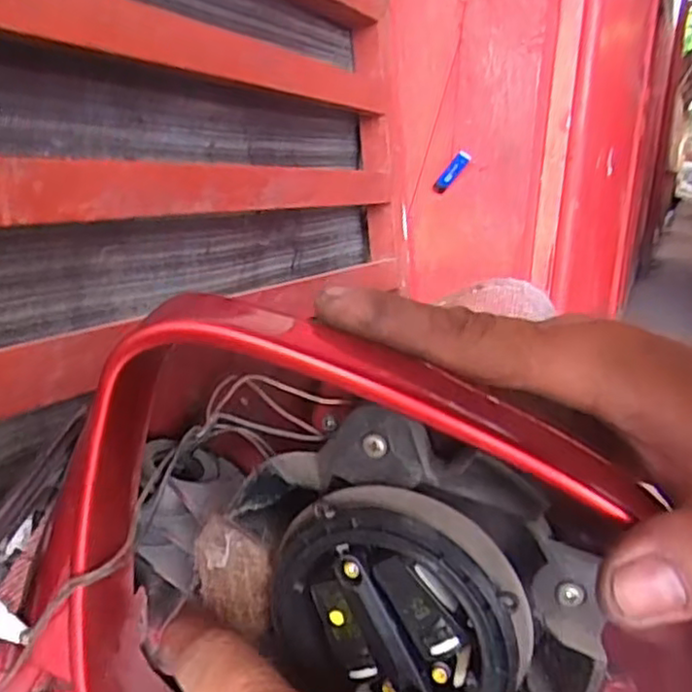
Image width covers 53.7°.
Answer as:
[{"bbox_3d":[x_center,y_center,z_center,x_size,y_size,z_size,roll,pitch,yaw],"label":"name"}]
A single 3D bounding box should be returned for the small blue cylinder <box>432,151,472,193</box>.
[{"bbox_3d":[0.181,-0.296,1.171,0.024,0.086,0.022,-23,69,-46],"label":"small blue cylinder"}]

